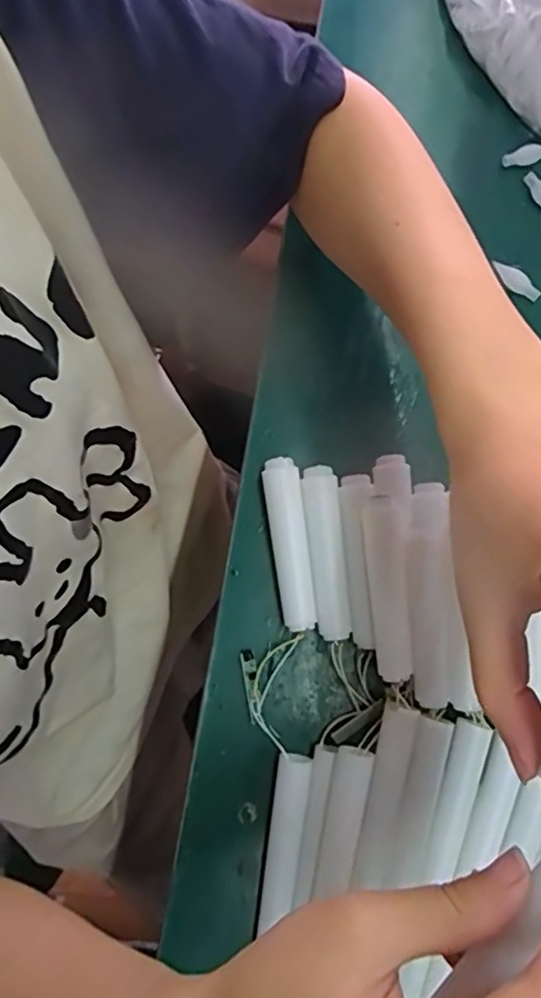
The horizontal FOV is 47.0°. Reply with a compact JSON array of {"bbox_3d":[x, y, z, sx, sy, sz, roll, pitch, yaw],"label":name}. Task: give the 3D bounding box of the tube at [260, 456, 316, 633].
[{"bbox_3d":[0.010,0.024,0.328,0.019,0.017,0.088,-8,82,-4],"label":"tube"}]

